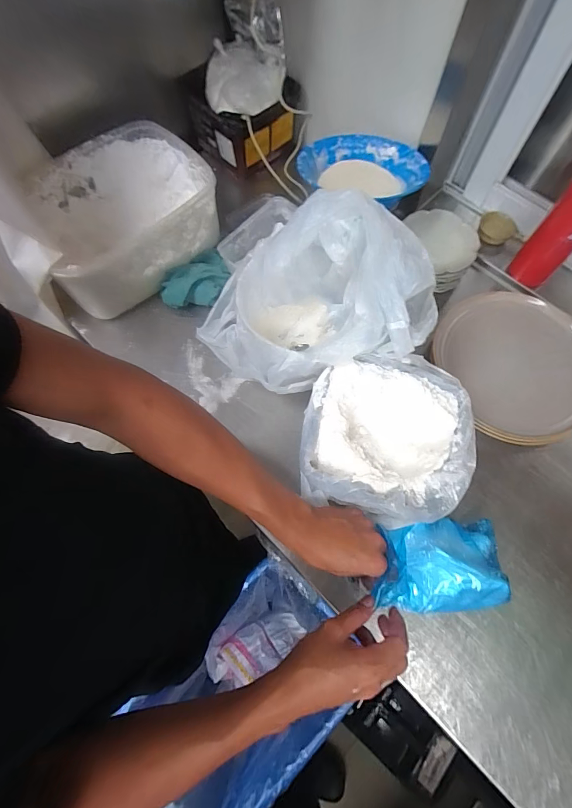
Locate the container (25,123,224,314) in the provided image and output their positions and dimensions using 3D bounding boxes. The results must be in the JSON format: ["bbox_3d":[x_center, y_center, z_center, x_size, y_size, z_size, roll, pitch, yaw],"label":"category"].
[{"bbox_3d":[-0.284,-0.337,0.676,0.304,0.122,0.243,-34,72,-13],"label":"container"}]

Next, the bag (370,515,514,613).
[{"bbox_3d":[0.203,0.208,0.479,0.192,0.091,0.115,-3,69,-1],"label":"bag"}]

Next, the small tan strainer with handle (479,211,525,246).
[{"bbox_3d":[0.420,-0.340,0.723,0.083,0.034,0.054,26,71,10],"label":"small tan strainer with handle"}]

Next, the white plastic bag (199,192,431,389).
[{"bbox_3d":[0.031,-0.137,0.543,0.317,0.257,0.202,0,68,0],"label":"white plastic bag"}]

